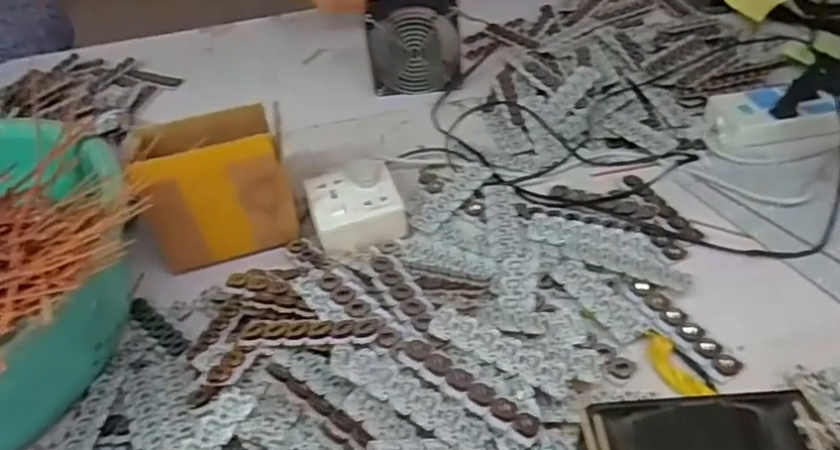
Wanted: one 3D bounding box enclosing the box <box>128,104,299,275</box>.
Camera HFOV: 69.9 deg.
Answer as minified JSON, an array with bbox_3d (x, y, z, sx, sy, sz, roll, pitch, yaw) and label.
[{"bbox_3d":[-0.195,-0.030,0.586,0.138,0.125,0.084,-19,45,-11],"label":"box"}]

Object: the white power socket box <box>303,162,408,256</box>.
[{"bbox_3d":[-0.068,-0.019,0.617,0.088,0.039,0.092,-18,45,-11],"label":"white power socket box"}]

